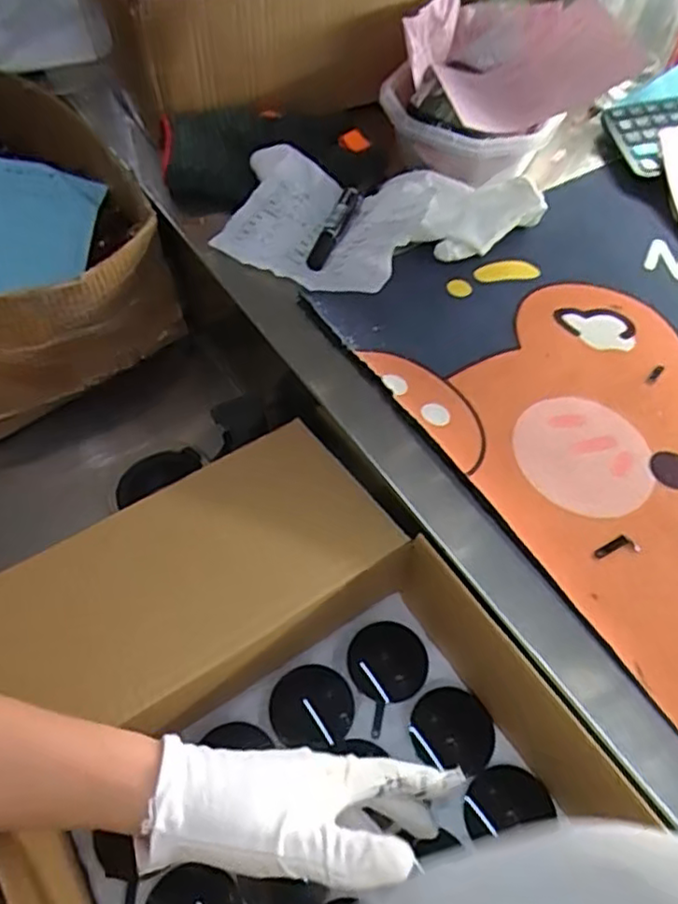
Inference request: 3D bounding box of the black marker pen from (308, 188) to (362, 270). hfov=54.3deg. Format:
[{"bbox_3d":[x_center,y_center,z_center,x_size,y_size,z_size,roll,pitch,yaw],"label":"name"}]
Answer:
[{"bbox_3d":[-0.002,-0.203,0.592,0.020,0.016,0.100,17,56,11],"label":"black marker pen"}]

